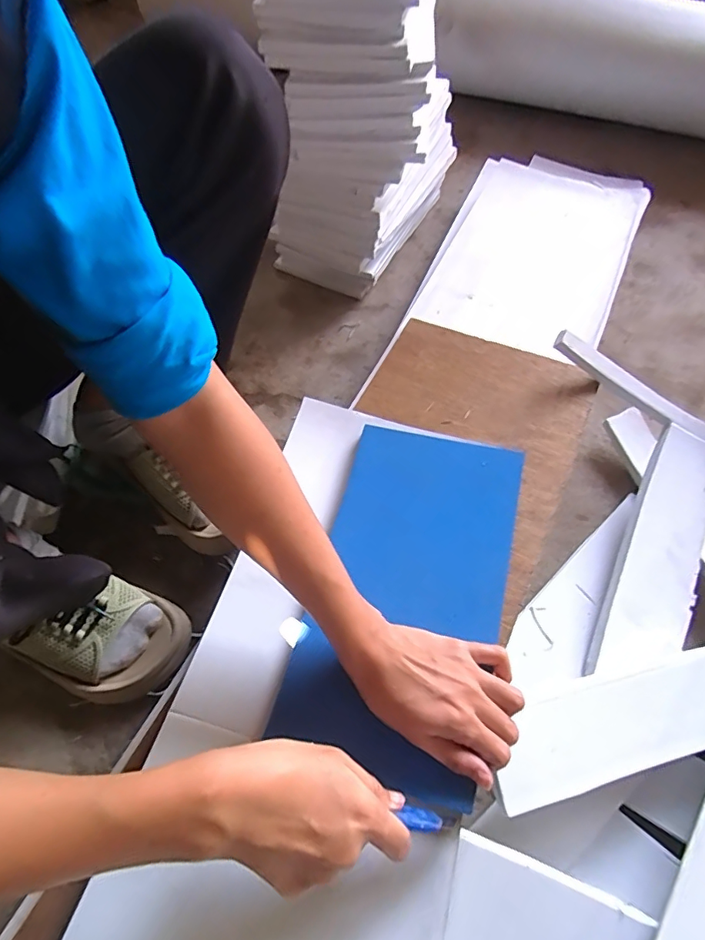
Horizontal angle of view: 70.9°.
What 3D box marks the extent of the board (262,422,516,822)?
[{"bbox_3d":[0.043,0.093,0.406,0.150,0.009,0.277,10,63,16],"label":"board"}]

